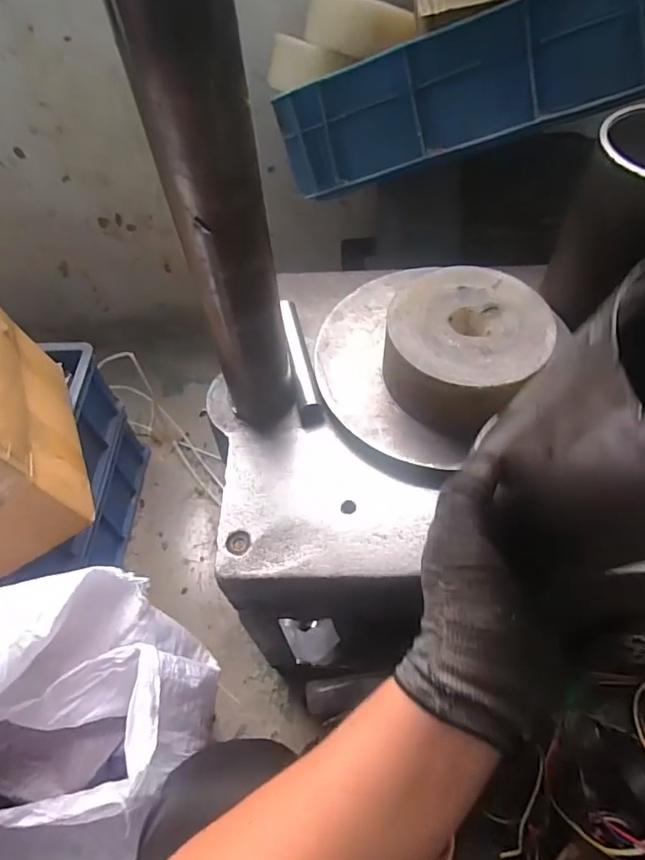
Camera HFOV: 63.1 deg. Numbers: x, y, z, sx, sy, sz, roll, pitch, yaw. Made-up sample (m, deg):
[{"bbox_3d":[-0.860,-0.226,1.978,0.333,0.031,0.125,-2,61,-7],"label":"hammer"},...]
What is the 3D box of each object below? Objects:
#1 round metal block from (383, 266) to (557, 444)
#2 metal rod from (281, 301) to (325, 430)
[{"bbox_3d":[0.126,-0.072,0.497,0.136,0.073,0.161,25,61,19],"label":"round metal block"},{"bbox_3d":[-0.024,-0.073,0.556,0.022,0.027,0.155,-11,56,-4],"label":"metal rod"}]

